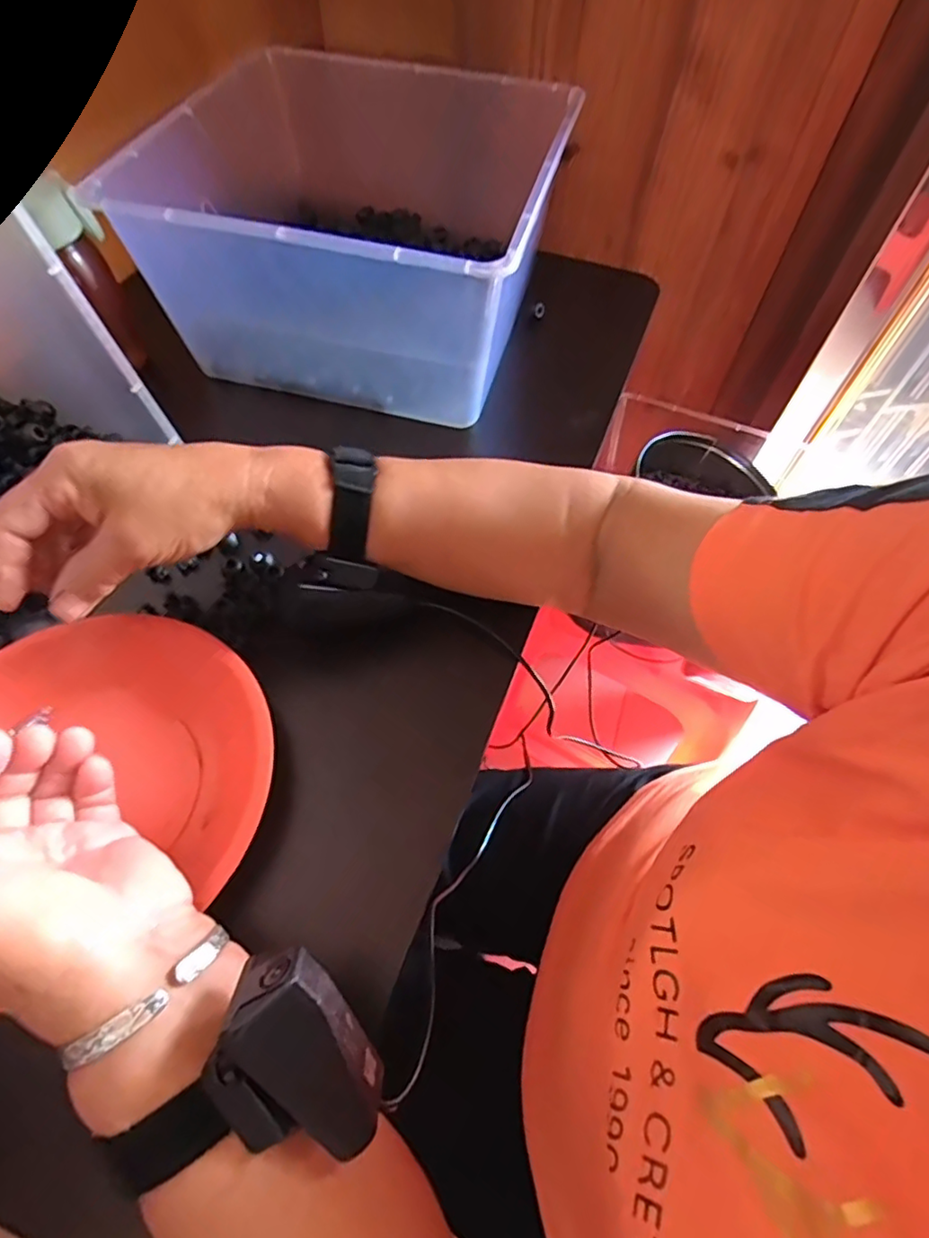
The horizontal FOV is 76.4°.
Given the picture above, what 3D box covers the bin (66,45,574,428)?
[{"bbox_3d":[-0.078,-0.315,0.493,0.282,0.144,0.276,13,59,6],"label":"bin"}]

